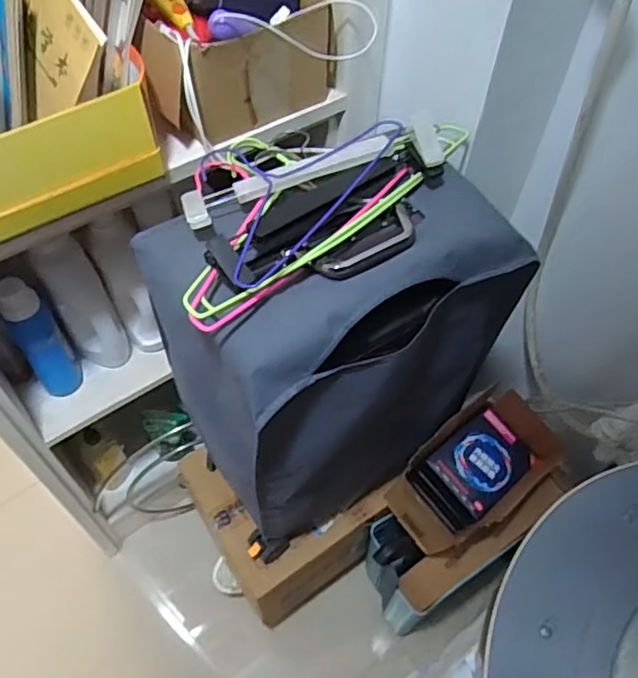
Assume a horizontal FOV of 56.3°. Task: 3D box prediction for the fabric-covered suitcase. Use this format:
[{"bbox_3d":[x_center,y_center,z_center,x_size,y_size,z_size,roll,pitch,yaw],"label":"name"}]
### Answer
[{"bbox_3d":[0.028,0.045,0.856,0.398,0.519,0.237,-26,59,-18],"label":"fabric-covered suitcase"}]

